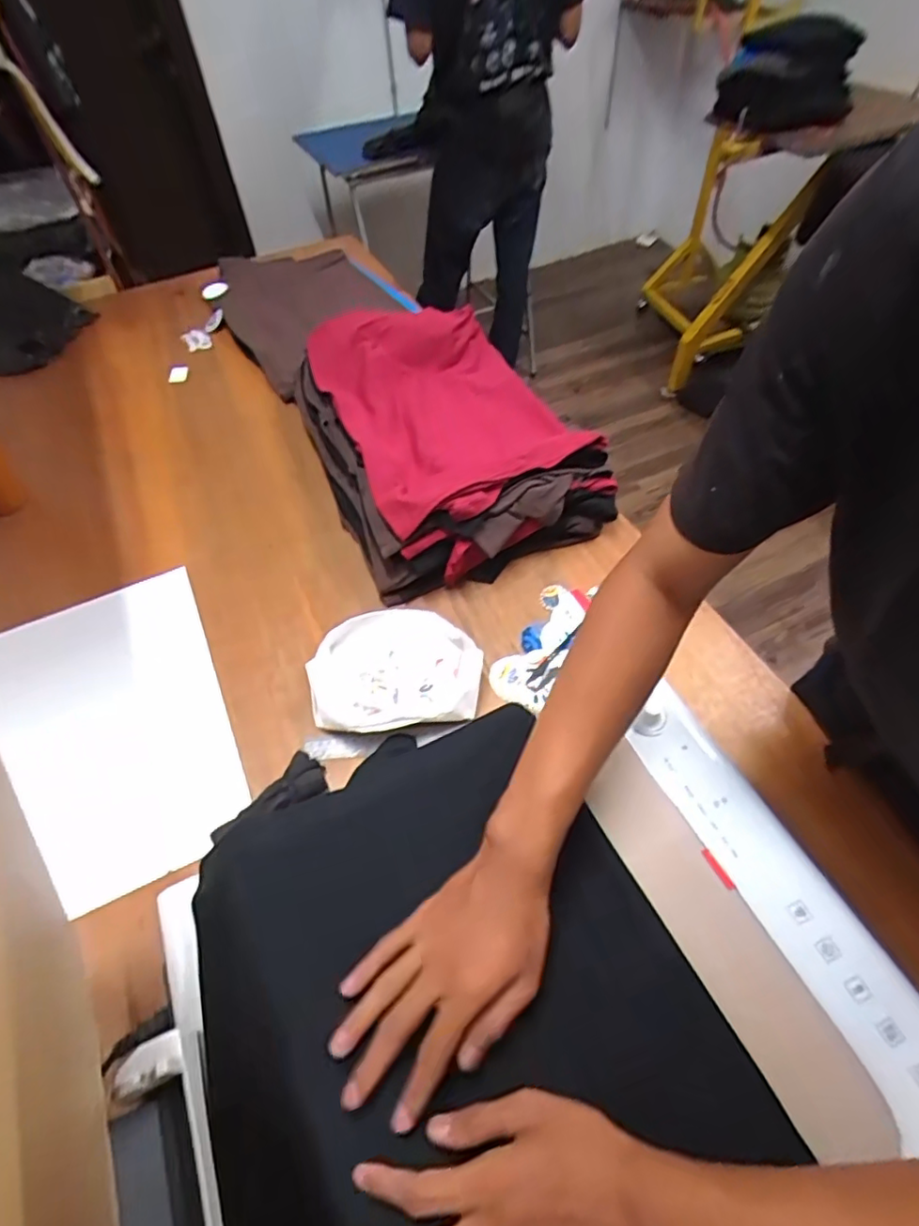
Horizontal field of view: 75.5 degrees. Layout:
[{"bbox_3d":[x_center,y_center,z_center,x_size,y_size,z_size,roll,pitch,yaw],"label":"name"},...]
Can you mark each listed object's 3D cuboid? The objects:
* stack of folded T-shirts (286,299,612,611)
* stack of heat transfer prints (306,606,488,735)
[{"bbox_3d":[-0.025,-0.274,0.912,0.369,0.140,0.493,-19,54,-10],"label":"stack of folded T-shirts"},{"bbox_3d":[-0.075,0.073,0.711,0.199,0.045,0.155,-9,53,-3],"label":"stack of heat transfer prints"}]

